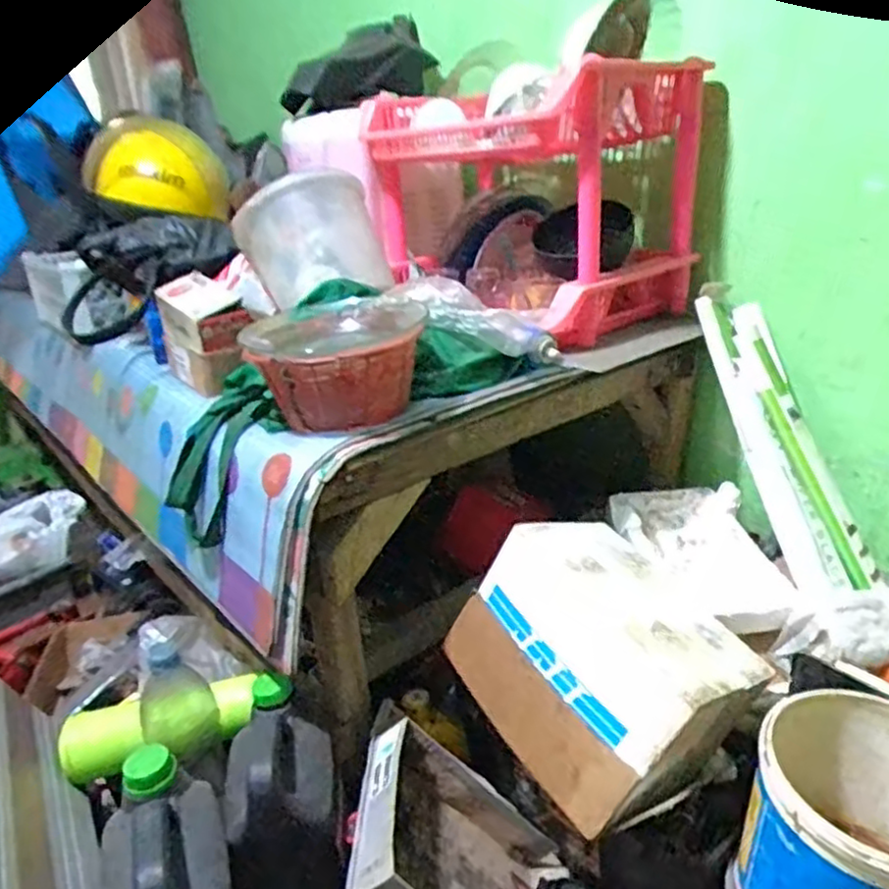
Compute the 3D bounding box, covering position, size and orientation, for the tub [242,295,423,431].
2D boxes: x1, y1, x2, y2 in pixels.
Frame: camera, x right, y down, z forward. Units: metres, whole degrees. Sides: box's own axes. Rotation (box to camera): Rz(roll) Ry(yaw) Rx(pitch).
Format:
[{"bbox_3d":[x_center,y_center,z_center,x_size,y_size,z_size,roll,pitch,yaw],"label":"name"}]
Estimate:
[{"bbox_3d":[-0.114,-0.095,0.784,0.191,0.113,0.180,-4,22,2],"label":"tub"}]

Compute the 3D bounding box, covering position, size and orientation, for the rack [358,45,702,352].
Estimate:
[{"bbox_3d":[0.130,-0.375,1.074,0.349,0.337,0.434,-21,27,-35],"label":"rack"}]

